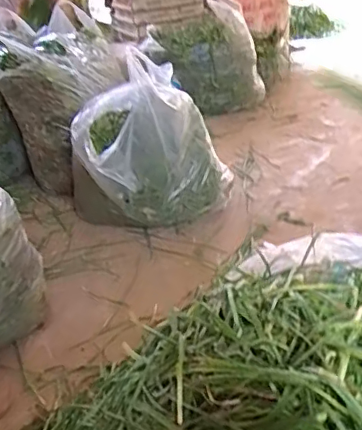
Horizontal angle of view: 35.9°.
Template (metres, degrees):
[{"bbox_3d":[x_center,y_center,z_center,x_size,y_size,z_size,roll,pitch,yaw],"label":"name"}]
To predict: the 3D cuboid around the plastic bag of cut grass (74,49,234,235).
[{"bbox_3d":[-0.125,-0.236,1.897,0.487,0.505,0.458,-19,29,-23],"label":"plastic bag of cut grass"}]

